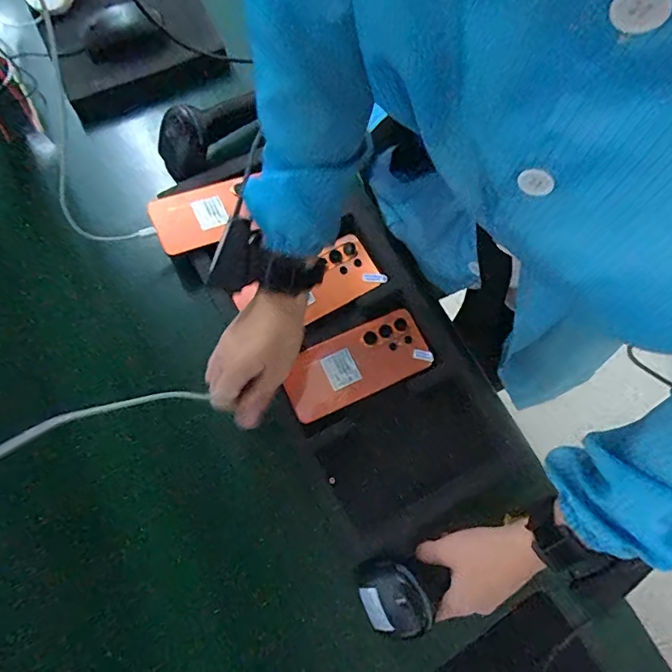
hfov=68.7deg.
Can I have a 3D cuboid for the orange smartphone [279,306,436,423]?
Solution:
[{"bbox_3d":[0.023,0.032,0.571,0.168,0.009,0.078,-24,76,-7],"label":"orange smartphone"}]

